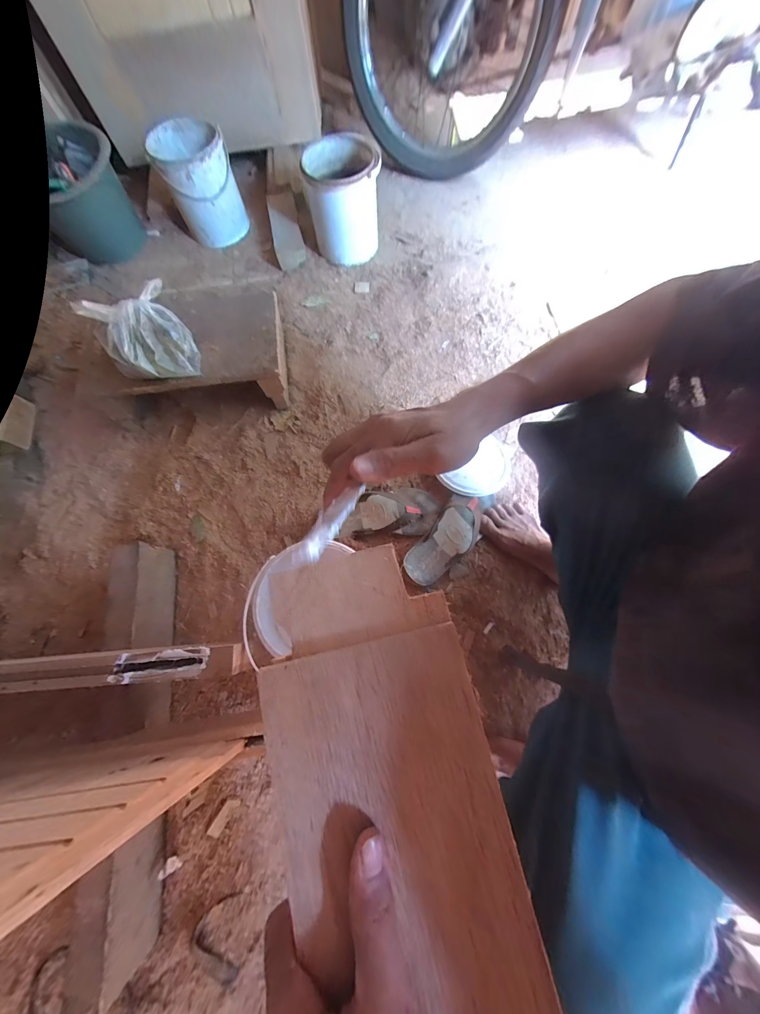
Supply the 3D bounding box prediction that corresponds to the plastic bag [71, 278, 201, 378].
[{"bbox_3d":[-0.437,-0.318,0.587,0.153,0.134,0.129,-35,76,-8],"label":"plastic bag"}]

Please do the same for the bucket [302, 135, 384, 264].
[{"bbox_3d":[-0.100,-0.813,0.851,0.173,0.216,0.177,0,75,2],"label":"bucket"}]

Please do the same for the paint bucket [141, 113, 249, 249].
[{"bbox_3d":[-0.470,-0.844,0.853,0.177,0.199,0.177,0,75,2],"label":"paint bucket"}]

